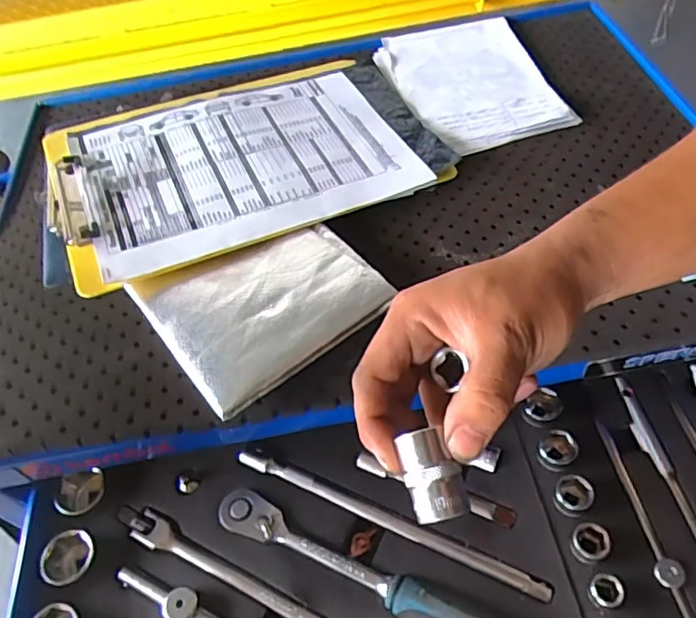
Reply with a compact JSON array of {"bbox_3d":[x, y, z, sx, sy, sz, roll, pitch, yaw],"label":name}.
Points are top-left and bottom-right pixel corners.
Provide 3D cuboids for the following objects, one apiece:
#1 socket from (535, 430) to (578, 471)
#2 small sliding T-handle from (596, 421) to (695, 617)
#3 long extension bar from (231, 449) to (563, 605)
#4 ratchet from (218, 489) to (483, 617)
[{"bbox_3d":[0.162,0.107,0.443,0.028,0.025,0.026,-4,52,5],"label":"socket"},{"bbox_3d":[0.213,0.154,0.409,0.014,0.012,0.159,-11,52,-1],"label":"small sliding T-handle"},{"bbox_3d":[0.025,0.159,0.434,0.251,0.016,0.013,18,57,20],"label":"long extension bar"},{"bbox_3d":[0.010,0.187,0.402,0.241,0.029,0.029,20,57,21],"label":"ratchet"}]

